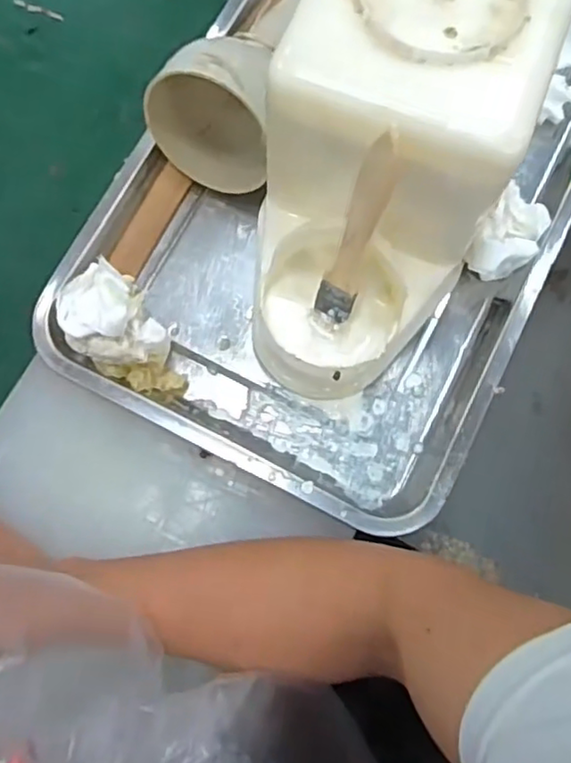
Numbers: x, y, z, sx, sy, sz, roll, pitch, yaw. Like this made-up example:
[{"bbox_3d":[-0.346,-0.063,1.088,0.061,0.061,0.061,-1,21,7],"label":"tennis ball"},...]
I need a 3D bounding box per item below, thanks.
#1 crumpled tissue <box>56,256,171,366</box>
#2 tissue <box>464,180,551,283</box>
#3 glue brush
[{"bbox_3d":[-0.110,-0.037,0.390,0.050,0.050,0.063,-35,81,-8],"label":"crumpled tissue"},{"bbox_3d":[0.150,-0.098,0.423,0.043,0.043,0.071,40,80,7],"label":"tissue"},{"bbox_3d":[0.037,-0.074,0.330,0.020,0.131,0.007,20,53,3],"label":"glue brush"}]

